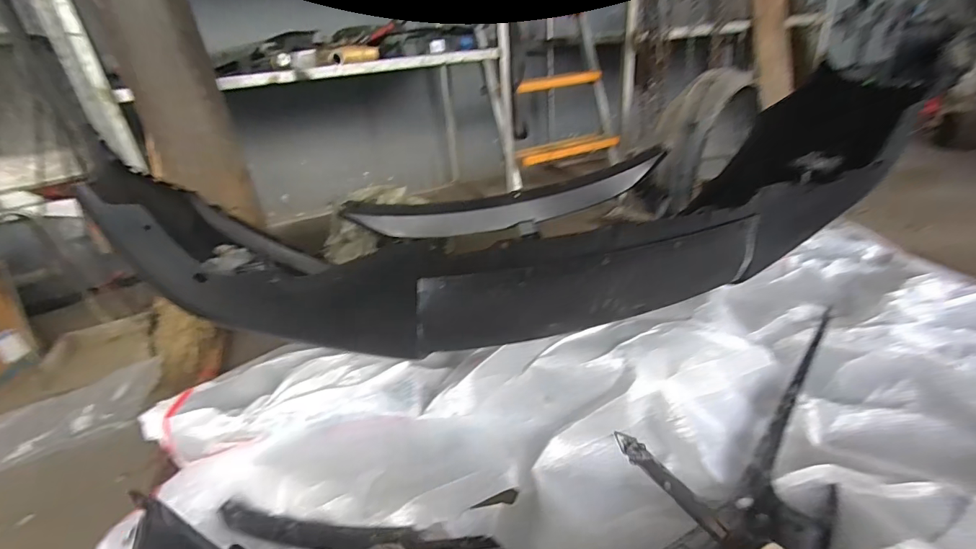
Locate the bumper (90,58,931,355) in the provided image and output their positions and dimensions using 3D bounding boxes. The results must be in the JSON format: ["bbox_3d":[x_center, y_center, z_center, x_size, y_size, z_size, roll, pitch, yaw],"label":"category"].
[{"bbox_3d":[0.163,-0.154,1.085,1.681,0.424,0.456,-12,29,-11],"label":"bumper"}]

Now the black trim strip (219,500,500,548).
[{"bbox_3d":[-0.268,0.509,0.873,0.562,0.046,0.056,0,29,11],"label":"black trim strip"}]

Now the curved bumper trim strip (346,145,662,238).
[{"bbox_3d":[0.079,-0.206,1.372,0.970,0.140,0.166,-13,29,-12],"label":"curved bumper trim strip"}]

